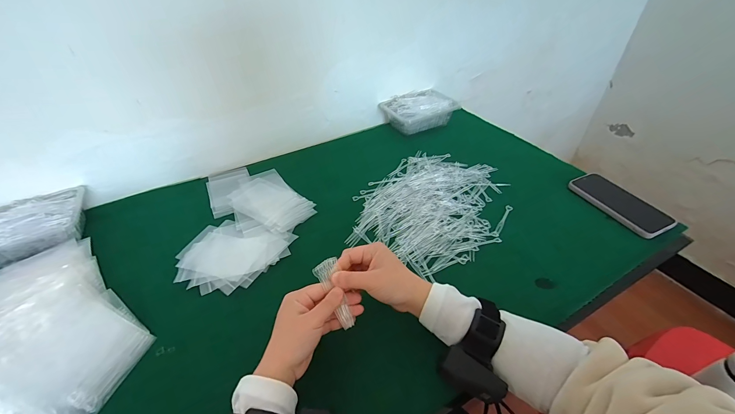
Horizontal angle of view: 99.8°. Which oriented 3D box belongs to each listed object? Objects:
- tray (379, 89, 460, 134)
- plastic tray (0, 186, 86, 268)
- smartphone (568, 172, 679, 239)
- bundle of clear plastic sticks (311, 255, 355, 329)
[{"bbox_3d":[0.133,-0.249,0.805,0.176,0.059,0.135,-27,47,-24],"label":"tray"},{"bbox_3d":[-0.587,0.034,0.530,0.173,0.050,0.121,-21,45,-19],"label":"plastic tray"},{"bbox_3d":[0.460,-0.009,0.569,0.083,0.017,0.161,-17,43,-15],"label":"smartphone"},{"bbox_3d":[-0.038,0.109,0.385,0.030,0.008,0.089,-24,93,-20],"label":"bundle of clear plastic sticks"}]

